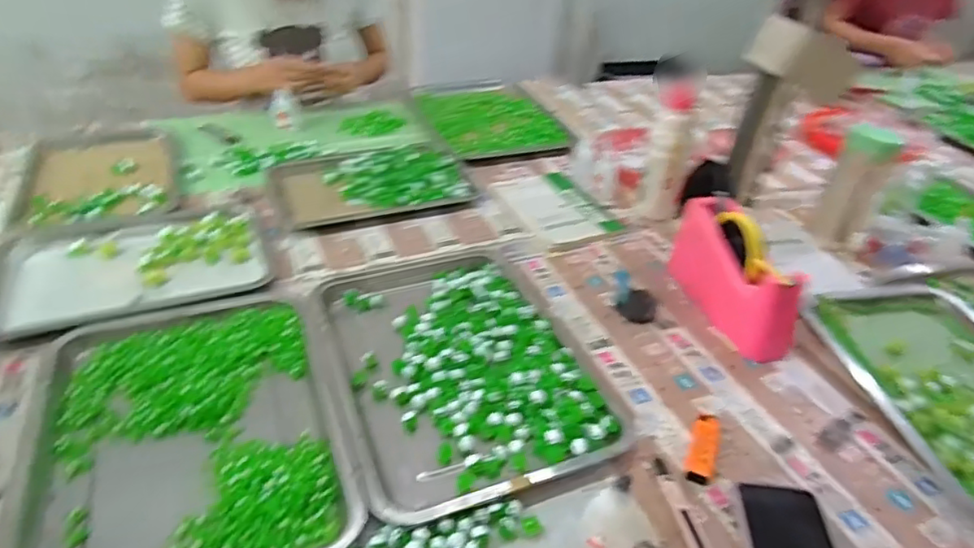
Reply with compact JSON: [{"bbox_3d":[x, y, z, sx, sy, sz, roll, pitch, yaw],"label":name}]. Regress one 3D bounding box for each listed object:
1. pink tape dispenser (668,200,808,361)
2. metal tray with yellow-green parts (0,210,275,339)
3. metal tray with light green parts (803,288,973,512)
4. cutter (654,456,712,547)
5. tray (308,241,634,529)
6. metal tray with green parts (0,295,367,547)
[{"bbox_3d":[0.301,0.002,0.734,0.061,0.102,0.202,-6,38,-14],"label":"pink tape dispenser"},{"bbox_3d":[-0.447,-0.020,0.763,0.299,0.023,0.200,-14,40,-23],"label":"metal tray with yellow-green parts"},{"bbox_3d":[0.509,0.118,0.652,0.212,0.036,0.316,-2,37,-9],"label":"metal tray with light green parts"},{"bbox_3d":[0.172,0.211,0.511,0.019,0.009,0.128,-4,37,-11],"label":"cutter"},{"bbox_3d":[-0.035,0.080,0.659,0.265,0.021,0.372,-11,39,-20],"label":"tray"},{"bbox_3d":[-0.284,0.137,0.562,0.262,0.019,0.352,-12,40,-21],"label":"metal tray with green parts"}]

